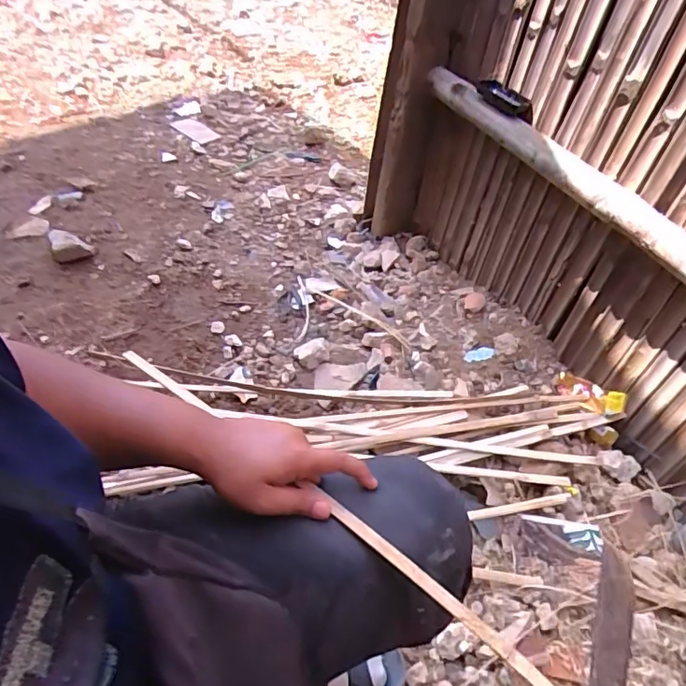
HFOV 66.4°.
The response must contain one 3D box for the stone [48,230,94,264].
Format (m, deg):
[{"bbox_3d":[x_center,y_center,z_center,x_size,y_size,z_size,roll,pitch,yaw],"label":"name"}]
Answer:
[{"bbox_3d":[-0.669,-0.242,1.291,0.091,0.035,0.104,-22,54,-24],"label":"stone"}]

